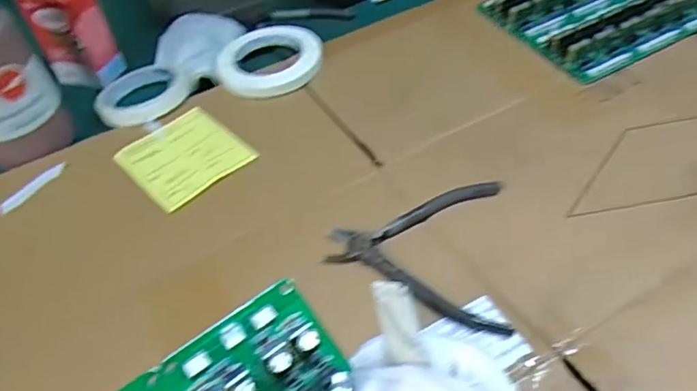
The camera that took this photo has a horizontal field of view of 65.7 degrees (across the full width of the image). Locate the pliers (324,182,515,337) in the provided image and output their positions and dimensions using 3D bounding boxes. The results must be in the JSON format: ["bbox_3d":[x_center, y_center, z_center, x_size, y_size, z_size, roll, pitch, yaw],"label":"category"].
[{"bbox_3d":[0.052,0.042,0.417,0.134,0.016,0.132,0,49,7],"label":"pliers"}]

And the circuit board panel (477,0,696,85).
[{"bbox_3d":[0.281,-0.211,0.602,0.202,0.020,0.169,-23,51,-13],"label":"circuit board panel"}]

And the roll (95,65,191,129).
[{"bbox_3d":[-0.228,-0.111,0.583,0.100,0.020,0.094,-3,49,4],"label":"roll"}]

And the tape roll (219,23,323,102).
[{"bbox_3d":[-0.086,-0.151,0.598,0.113,0.014,0.121,-3,49,4],"label":"tape roll"}]

